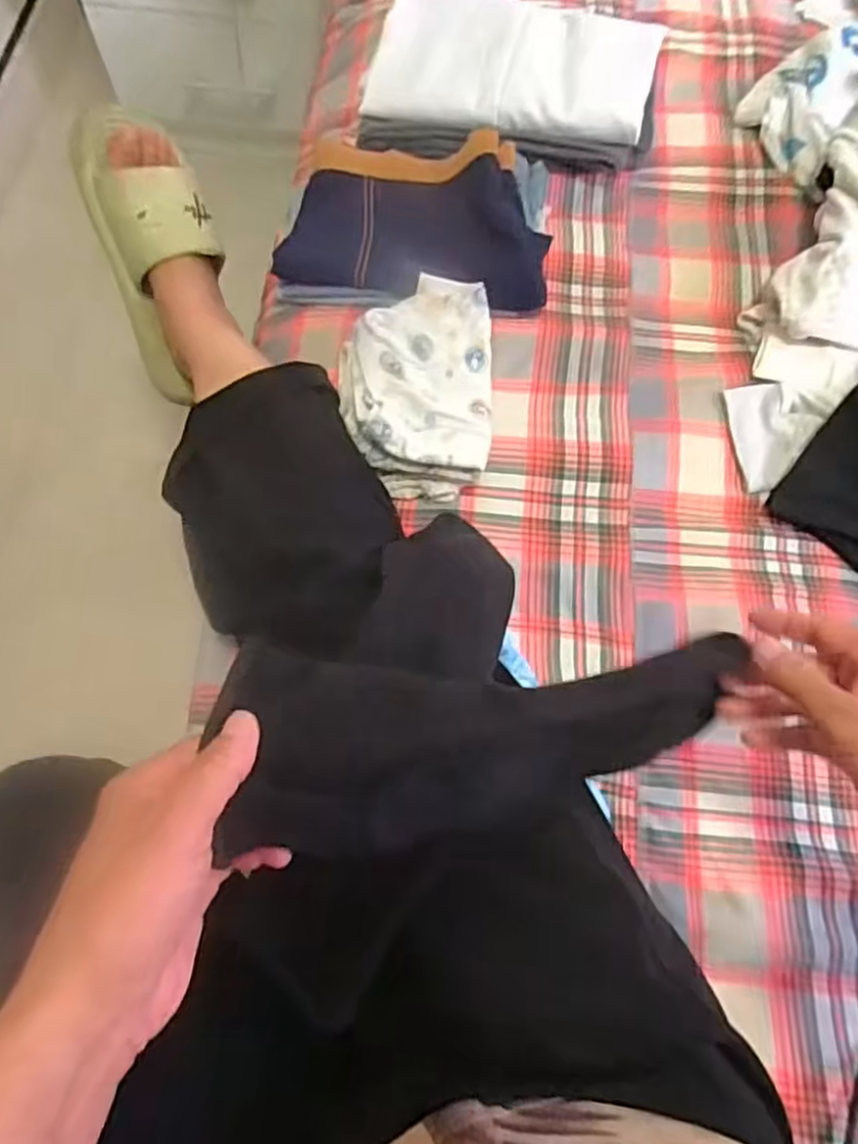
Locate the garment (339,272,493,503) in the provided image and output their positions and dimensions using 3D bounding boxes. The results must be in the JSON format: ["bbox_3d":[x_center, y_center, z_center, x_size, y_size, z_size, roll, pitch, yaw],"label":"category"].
[{"bbox_3d":[-0.010,-0.150,0.547,0.118,0.048,0.177,1,69,-2],"label":"garment"}]

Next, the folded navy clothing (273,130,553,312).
[{"bbox_3d":[-0.010,-0.311,0.601,0.228,0.060,0.122,7,69,0],"label":"folded navy clothing"}]

